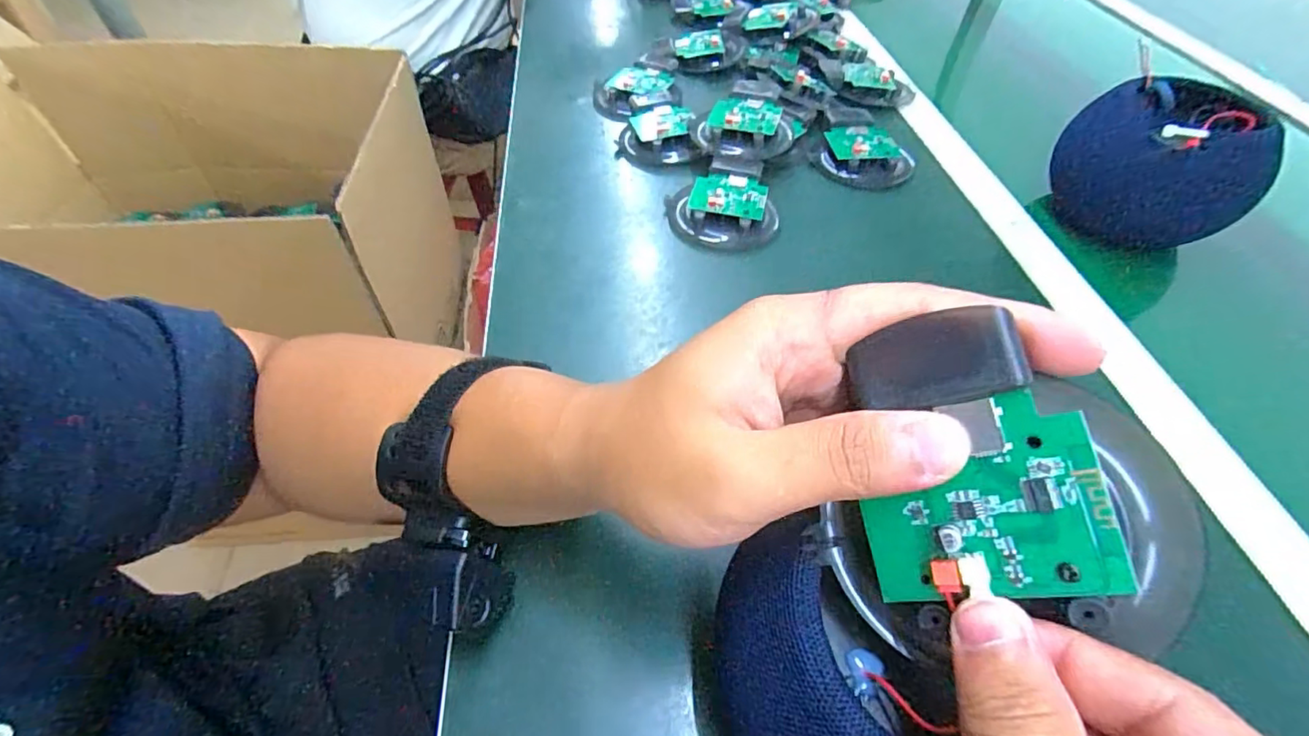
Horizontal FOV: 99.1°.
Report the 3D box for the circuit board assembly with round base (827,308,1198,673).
[{"bbox_3d":[0.090,0.032,0.159,0.085,0.019,0.090,0,90,33],"label":"circuit board assembly with round base"}]

